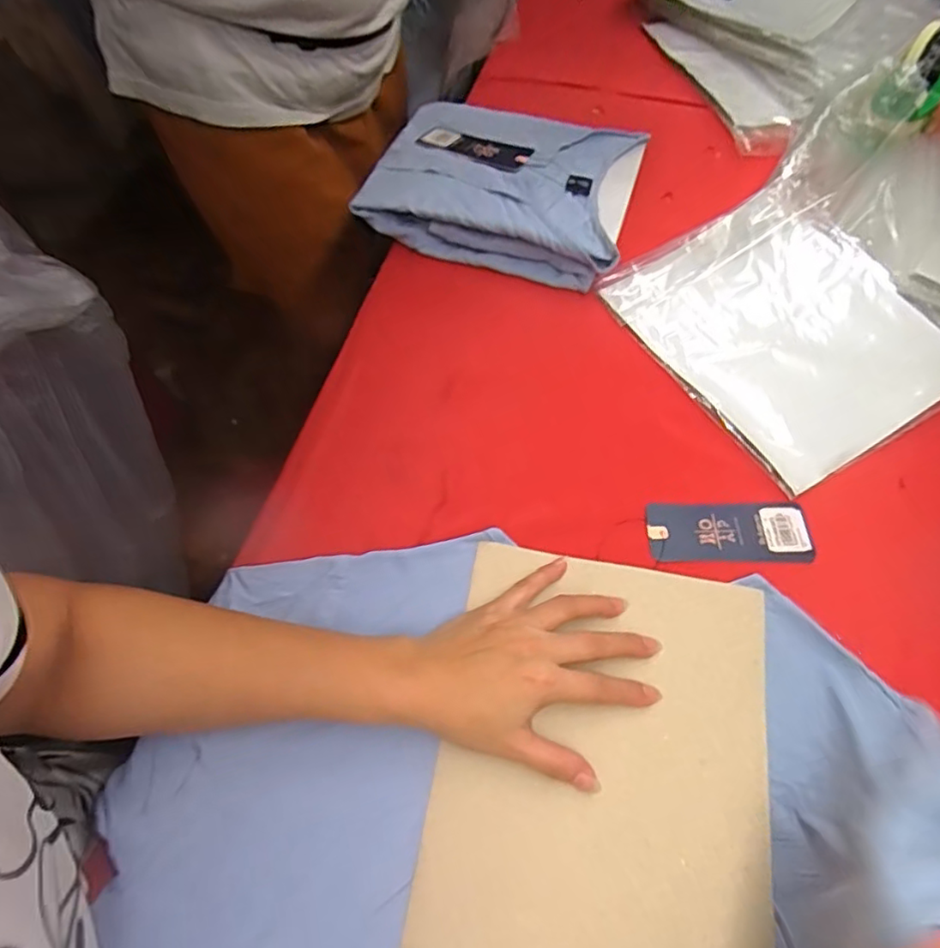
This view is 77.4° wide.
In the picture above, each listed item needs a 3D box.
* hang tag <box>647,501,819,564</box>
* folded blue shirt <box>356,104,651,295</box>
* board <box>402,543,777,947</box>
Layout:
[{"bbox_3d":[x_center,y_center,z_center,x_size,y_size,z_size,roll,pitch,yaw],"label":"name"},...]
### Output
[{"bbox_3d":[0.195,0.044,0.444,0.120,0.004,0.047,-1,65,0],"label":"hang tag"},{"bbox_3d":[0.041,-0.307,0.601,0.260,0.041,0.223,21,64,11],"label":"folded blue shirt"},{"bbox_3d":[0.082,0.176,0.367,0.198,0.010,0.249,10,61,6],"label":"board"}]

